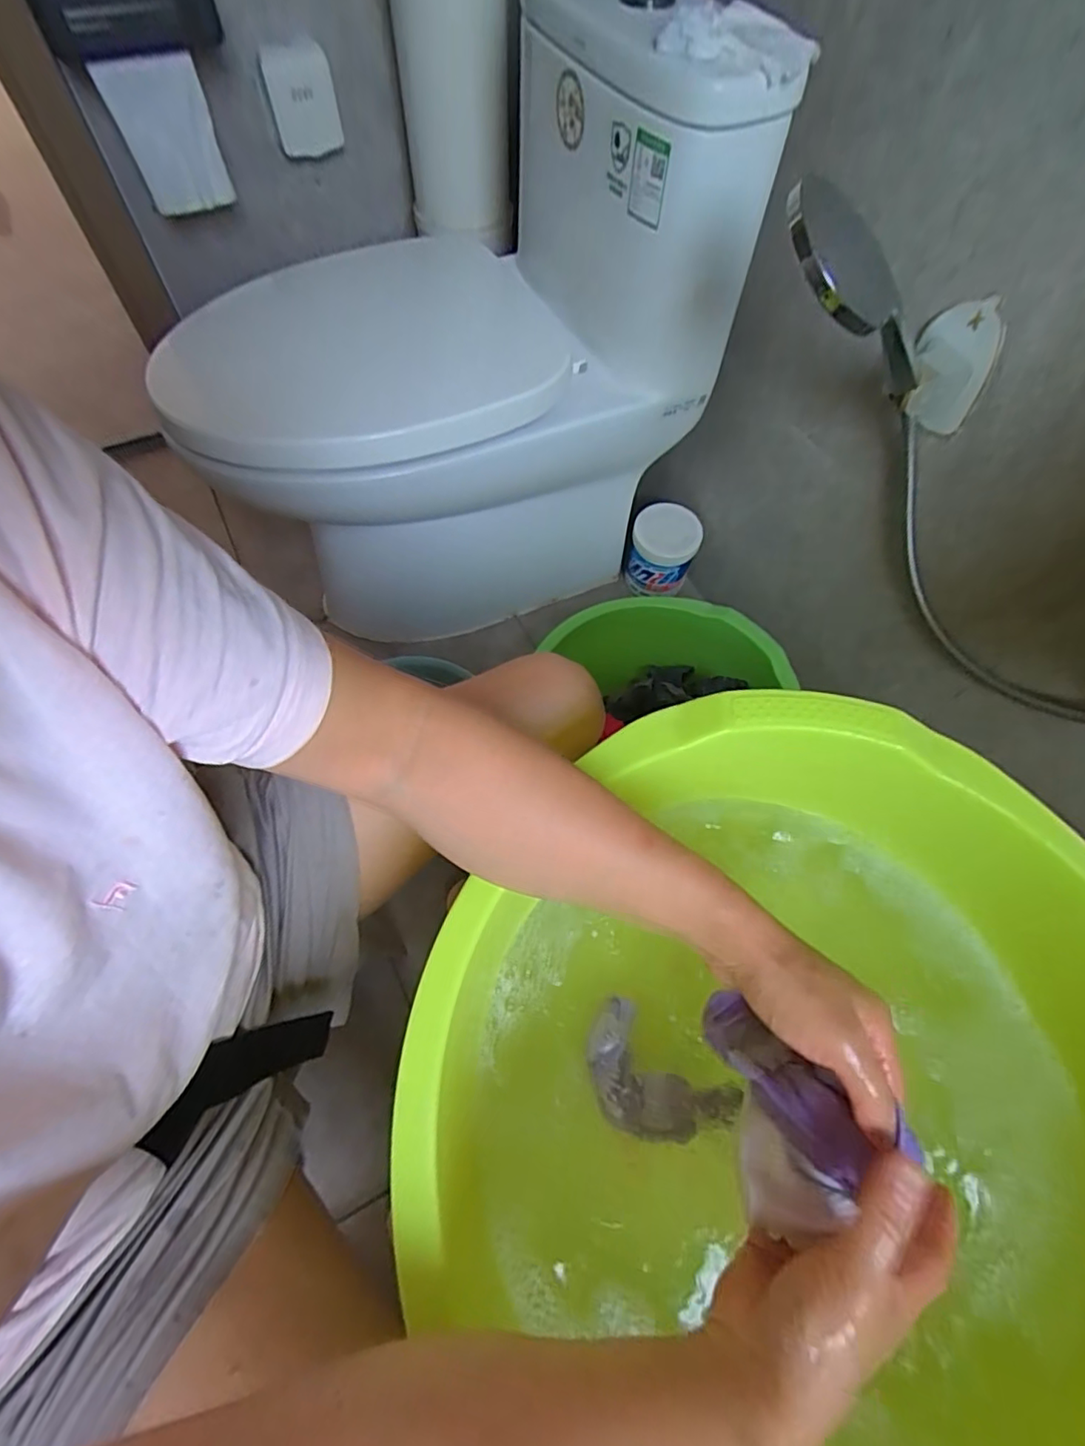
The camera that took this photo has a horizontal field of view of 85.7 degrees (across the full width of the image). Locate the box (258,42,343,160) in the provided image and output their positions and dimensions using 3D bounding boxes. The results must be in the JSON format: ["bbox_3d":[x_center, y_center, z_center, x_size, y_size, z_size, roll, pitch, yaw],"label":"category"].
[{"bbox_3d":[-0.347,-0.899,0.849,0.097,0.112,0.020,5,62,0],"label":"box"}]

